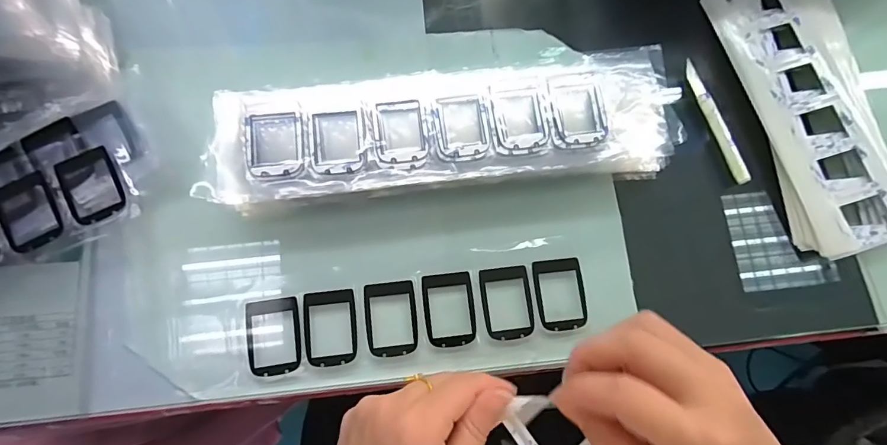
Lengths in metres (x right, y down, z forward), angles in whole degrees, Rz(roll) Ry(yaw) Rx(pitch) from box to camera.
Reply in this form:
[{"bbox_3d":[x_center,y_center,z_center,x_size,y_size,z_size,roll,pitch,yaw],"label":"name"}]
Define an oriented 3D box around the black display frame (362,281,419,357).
[{"bbox_3d":[-0.037,0.068,0.316,0.036,0.004,0.051,-7,78,-5],"label":"black display frame"}]

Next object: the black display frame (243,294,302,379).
[{"bbox_3d":[-0.118,0.080,0.312,0.036,0.005,0.051,-10,79,-5],"label":"black display frame"}]

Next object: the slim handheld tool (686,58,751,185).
[{"bbox_3d":[0.219,-0.081,0.360,0.010,0.007,0.106,-17,79,-5],"label":"slim handheld tool"}]

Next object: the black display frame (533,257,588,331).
[{"bbox_3d":[0.086,0.052,0.327,0.036,0.004,0.051,-7,78,-5],"label":"black display frame"}]

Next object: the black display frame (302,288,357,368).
[{"bbox_3d":[-0.079,0.074,0.314,0.036,0.004,0.052,-8,78,-5],"label":"black display frame"}]

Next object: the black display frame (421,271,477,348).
[{"bbox_3d":[0.005,0.062,0.320,0.036,0.004,0.052,-7,78,-5],"label":"black display frame"}]

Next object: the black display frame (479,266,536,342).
[{"bbox_3d":[0.047,0.058,0.322,0.036,0.004,0.052,-7,78,-5],"label":"black display frame"}]

